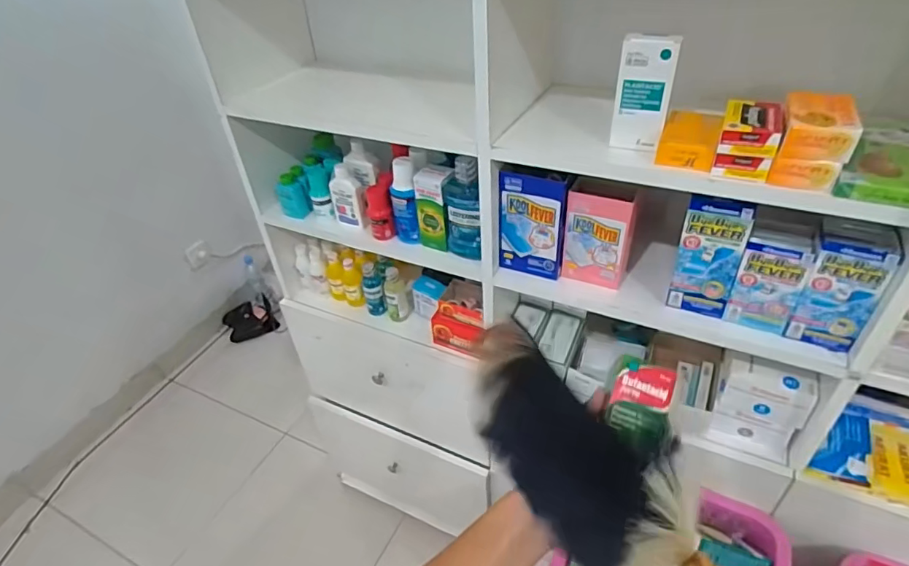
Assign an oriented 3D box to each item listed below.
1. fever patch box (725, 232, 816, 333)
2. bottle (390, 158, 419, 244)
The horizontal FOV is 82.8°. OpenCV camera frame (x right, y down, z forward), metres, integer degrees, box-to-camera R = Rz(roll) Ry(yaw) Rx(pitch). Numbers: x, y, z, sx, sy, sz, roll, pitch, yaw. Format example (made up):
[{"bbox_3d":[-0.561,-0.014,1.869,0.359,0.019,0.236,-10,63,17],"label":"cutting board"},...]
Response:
[{"bbox_3d":[0.400,-0.004,0.657,0.071,0.123,0.040,18,44,25],"label":"fever patch box"},{"bbox_3d":[-0.083,-0.128,0.847,0.040,0.149,0.036,-8,39,-5],"label":"bottle"}]

